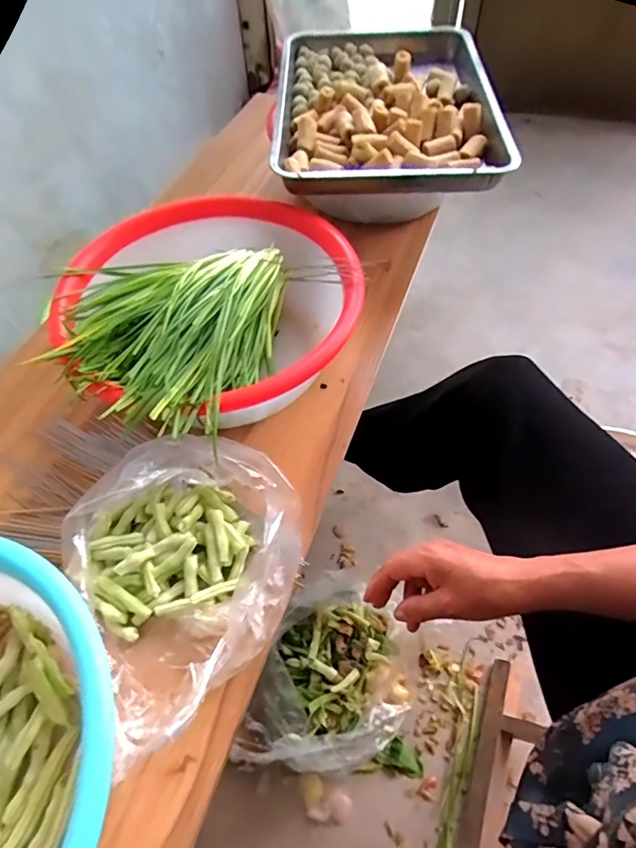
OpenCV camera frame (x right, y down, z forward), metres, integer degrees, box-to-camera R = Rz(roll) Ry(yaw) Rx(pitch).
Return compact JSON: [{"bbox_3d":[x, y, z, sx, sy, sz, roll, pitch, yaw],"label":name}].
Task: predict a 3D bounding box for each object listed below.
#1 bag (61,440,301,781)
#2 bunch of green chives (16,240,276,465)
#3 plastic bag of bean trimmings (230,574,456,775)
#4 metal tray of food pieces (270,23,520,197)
[{"bbox_3d":[-0.115,0.136,0.471,0.215,0.093,0.243,-26,58,-15],"label":"bag"},{"bbox_3d":[-0.183,-0.107,0.583,0.247,0.080,0.304,4,56,5],"label":"bunch of green chives"},{"bbox_3d":[0.034,0.339,0.679,0.192,0.114,0.261,16,58,13],"label":"plastic bag of bean trimmings"},{"bbox_3d":[0.098,-0.525,0.799,0.314,0.068,0.505,-1,55,1],"label":"metal tray of food pieces"}]

